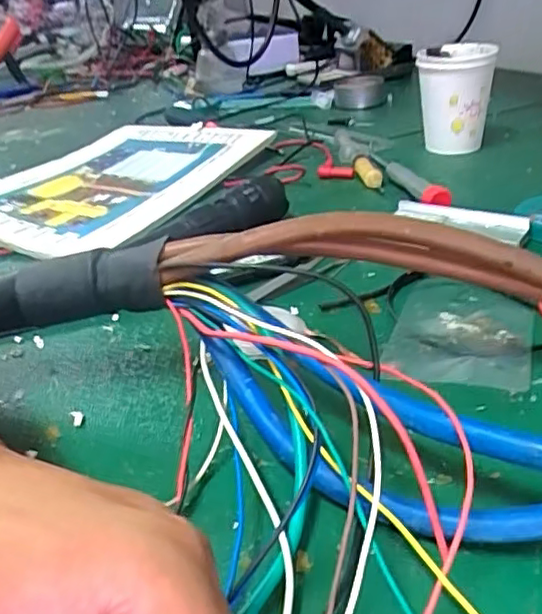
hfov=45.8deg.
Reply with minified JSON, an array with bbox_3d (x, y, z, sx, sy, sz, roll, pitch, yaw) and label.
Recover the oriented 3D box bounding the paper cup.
[{"bbox_3d":[0.173,-0.197,0.604,0.068,0.086,0.070,2,31,16],"label":"paper cup"}]

